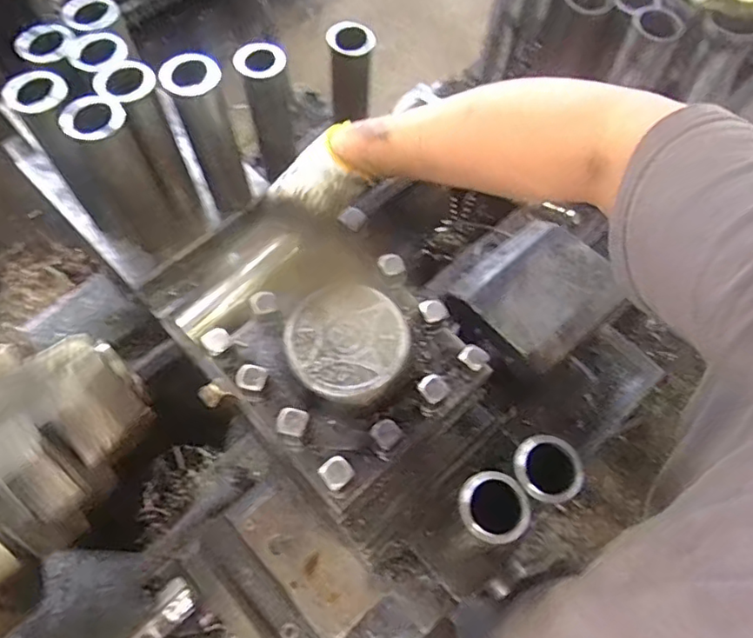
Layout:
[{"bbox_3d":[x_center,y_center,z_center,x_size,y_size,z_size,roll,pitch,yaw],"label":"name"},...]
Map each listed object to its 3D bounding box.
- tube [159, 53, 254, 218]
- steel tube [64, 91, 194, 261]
[{"bbox_3d":[-0.158,-0.169,0.570,0.048,0.168,0.042,-23,67,-12],"label":"tube"},{"bbox_3d":[-0.225,-0.123,0.540,0.049,0.169,0.040,-27,68,-14],"label":"steel tube"}]

